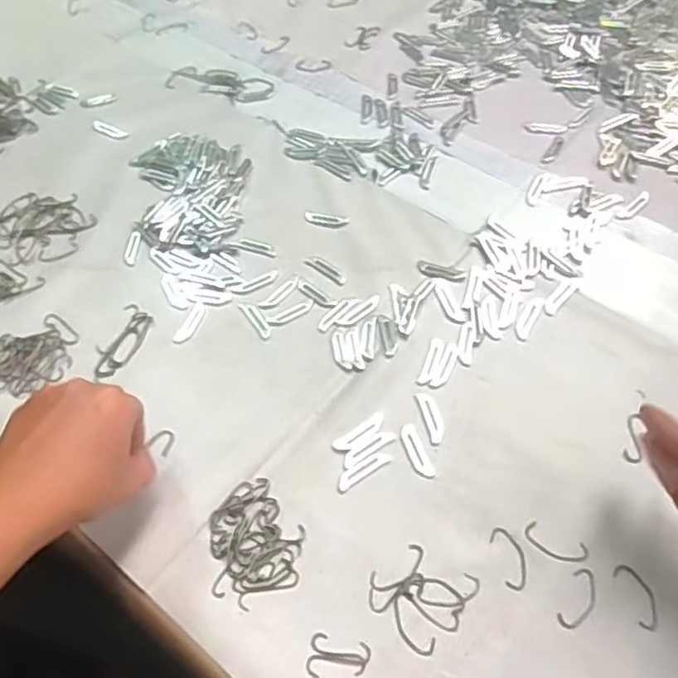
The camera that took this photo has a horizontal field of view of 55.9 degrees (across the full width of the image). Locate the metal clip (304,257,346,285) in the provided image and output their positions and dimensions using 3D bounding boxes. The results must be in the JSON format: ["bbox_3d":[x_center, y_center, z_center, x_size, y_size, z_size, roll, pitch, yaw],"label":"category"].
[{"bbox_3d":[-0.010,-0.061,0.551,0.041,0.004,0.014,33,65,22],"label":"metal clip"}]

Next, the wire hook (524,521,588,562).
[{"bbox_3d":[0.141,0.133,0.413,0.040,0.004,0.017,22,62,17],"label":"wire hook"}]

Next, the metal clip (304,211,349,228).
[{"bbox_3d":[-0.012,-0.109,0.586,0.041,0.004,0.016,12,59,12],"label":"metal clip"}]

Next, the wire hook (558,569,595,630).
[{"bbox_3d":[0.149,0.161,0.394,0.017,0.004,0.039,25,63,19],"label":"wire hook"}]

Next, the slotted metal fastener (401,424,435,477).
[{"bbox_3d":[0.055,0.079,0.453,0.012,0.004,0.041,-19,58,-7],"label":"slotted metal fastener"}]

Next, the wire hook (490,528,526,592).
[{"bbox_3d":[0.111,0.140,0.410,0.018,0.004,0.040,-13,57,-4],"label":"wire hook"}]

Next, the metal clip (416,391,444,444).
[{"bbox_3d":[0.068,0.056,0.467,0.013,0.004,0.041,-12,57,-3],"label":"metal clip"}]

